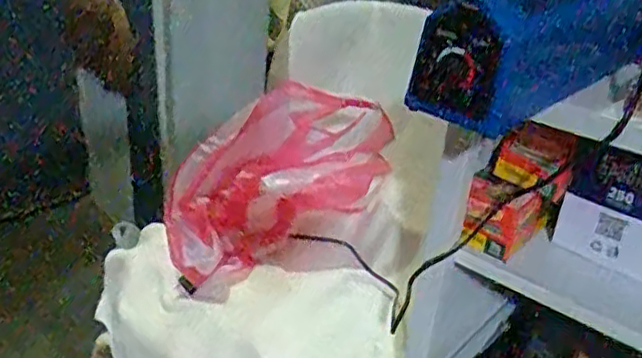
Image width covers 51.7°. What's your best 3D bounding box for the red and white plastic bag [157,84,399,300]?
[{"bbox_3d":[-0.075,0.006,0.881,0.264,0.227,0.178,-8,30,-23],"label":"red and white plastic bag"}]

